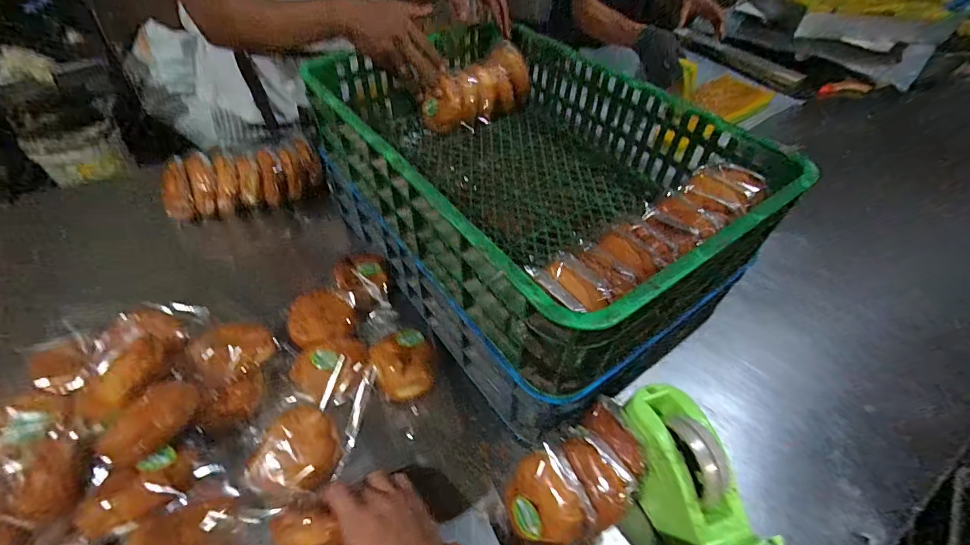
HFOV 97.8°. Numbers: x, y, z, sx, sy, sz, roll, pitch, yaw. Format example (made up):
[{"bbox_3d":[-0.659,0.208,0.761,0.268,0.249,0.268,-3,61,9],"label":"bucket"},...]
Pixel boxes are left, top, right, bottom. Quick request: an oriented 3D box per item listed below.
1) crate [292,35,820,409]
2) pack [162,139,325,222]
[{"bbox_3d":[0.056,-0.180,0.617,0.425,0.191,0.610,-28,57,-24],"label":"crate"},{"bbox_3d":[-0.459,-0.178,0.804,0.275,0.085,0.098,-14,52,-14],"label":"pack"}]

